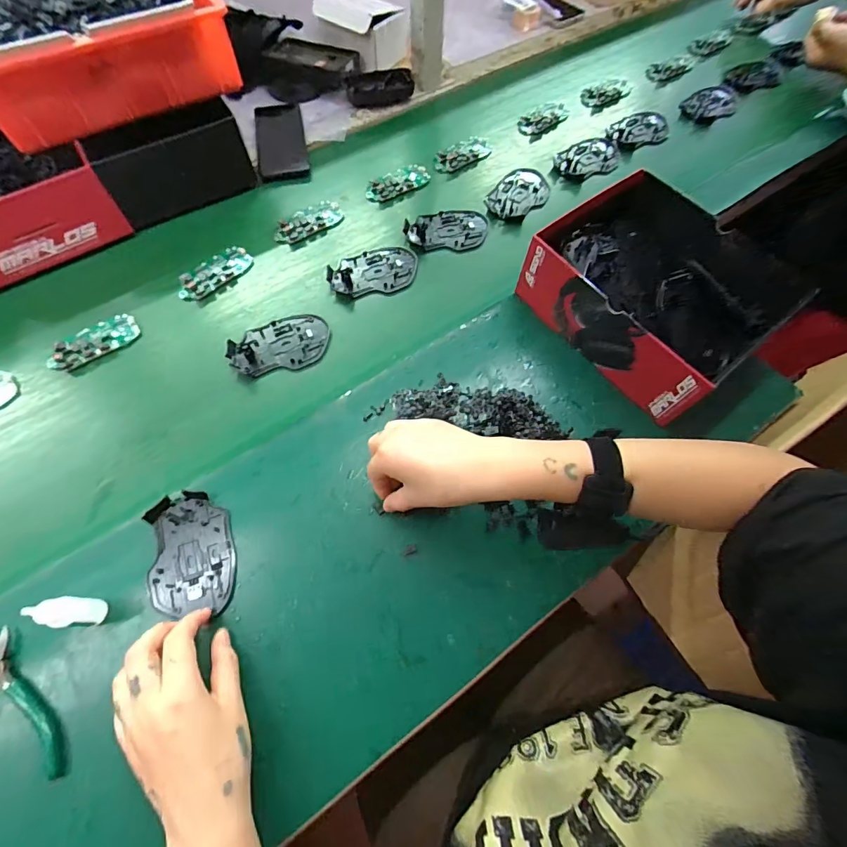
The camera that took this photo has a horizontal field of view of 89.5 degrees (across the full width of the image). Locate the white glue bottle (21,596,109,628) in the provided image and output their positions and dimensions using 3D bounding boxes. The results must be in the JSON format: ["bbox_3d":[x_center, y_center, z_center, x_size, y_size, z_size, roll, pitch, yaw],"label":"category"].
[{"bbox_3d":[-0.285,0.152,0.345,0.018,0.069,0.022,4,66,0],"label":"white glue bottle"}]

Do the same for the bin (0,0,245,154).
[{"bbox_3d":[-0.397,-0.473,0.486,0.278,0.142,0.195,-34,69,-16],"label":"bin"}]

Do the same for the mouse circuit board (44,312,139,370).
[{"bbox_3d":[-0.384,-0.095,0.497,0.096,0.011,0.039,-34,71,-16],"label":"mouse circuit board"}]

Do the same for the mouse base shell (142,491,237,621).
[{"bbox_3d":[-0.215,0.119,0.394,0.073,0.013,0.107,-10,66,-7],"label":"mouse base shell"}]

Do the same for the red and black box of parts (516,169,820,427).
[{"bbox_3d":[0.253,-0.147,0.489,0.187,0.096,0.238,-34,71,-16],"label":"red and black box of parts"}]

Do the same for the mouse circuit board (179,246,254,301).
[{"bbox_3d":[-0.267,-0.193,0.546,0.043,0.009,0.099,41,70,15],"label":"mouse circuit board"}]

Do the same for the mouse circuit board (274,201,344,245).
[{"bbox_3d":[-0.157,-0.278,0.586,0.100,0.013,0.045,-37,72,-17],"label":"mouse circuit board"}]

